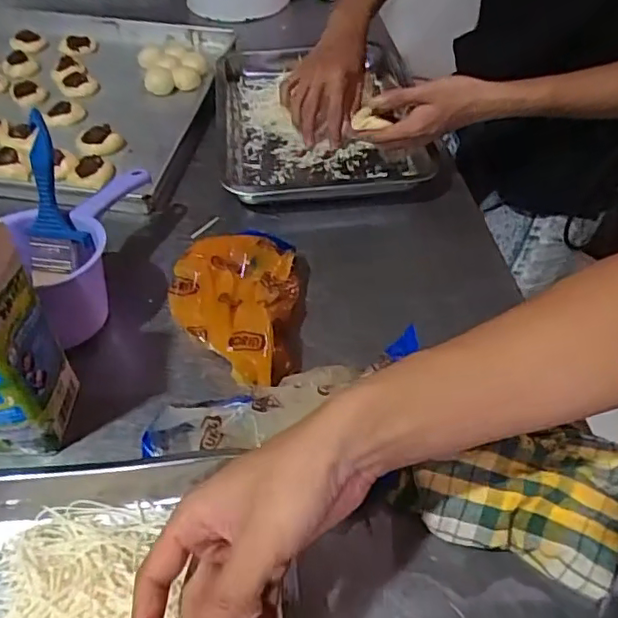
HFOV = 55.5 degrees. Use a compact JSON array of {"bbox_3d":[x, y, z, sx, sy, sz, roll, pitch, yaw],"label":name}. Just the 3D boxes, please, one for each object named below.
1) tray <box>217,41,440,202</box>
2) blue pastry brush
[{"bbox_3d":[0.013,-0.255,0.798,0.263,0.049,0.342,-5,48,-4],"label":"tray"},{"bbox_3d":[-0.235,-0.097,0.536,0.061,0.151,0.022,-4,19,-4],"label":"blue pastry brush"}]

